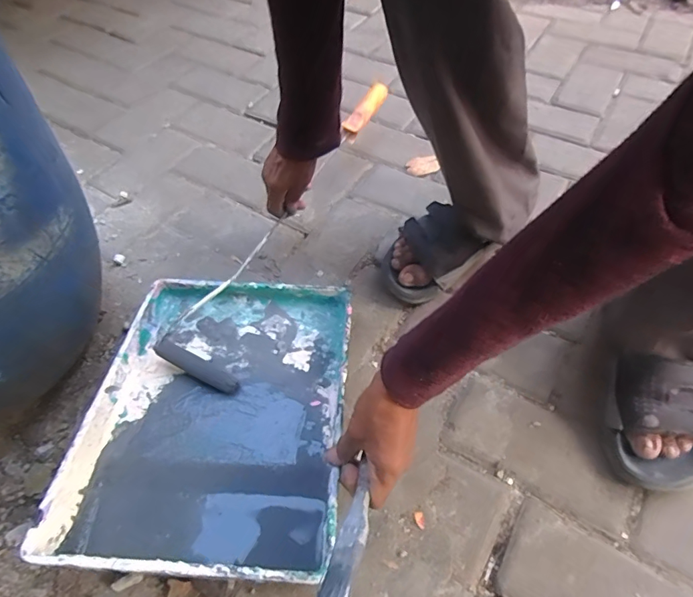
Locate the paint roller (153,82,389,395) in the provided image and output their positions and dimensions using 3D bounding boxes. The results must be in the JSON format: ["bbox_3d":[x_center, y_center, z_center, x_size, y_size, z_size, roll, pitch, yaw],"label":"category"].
[{"bbox_3d":[-0.061,-0.133,0.707,0.134,0.065,0.591,24,66,19],"label":"paint roller"}]

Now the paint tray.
[{"bbox_3d":[-0.144,0.121,0.531,0.268,0.087,0.348,2,54,4],"label":"paint tray"}]

